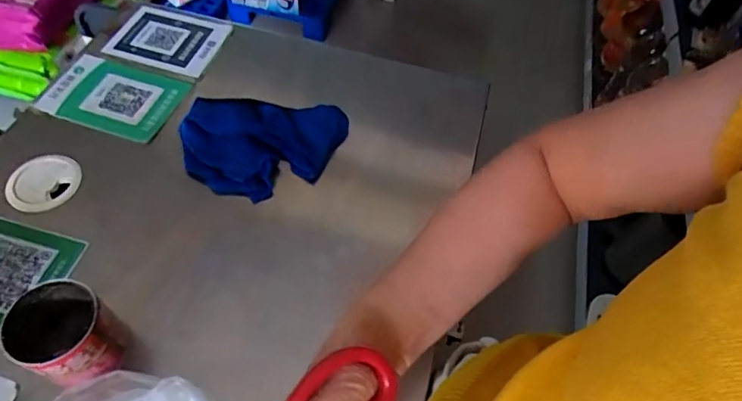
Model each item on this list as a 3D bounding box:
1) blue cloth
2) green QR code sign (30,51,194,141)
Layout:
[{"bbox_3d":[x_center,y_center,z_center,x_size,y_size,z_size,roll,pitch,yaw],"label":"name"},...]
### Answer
[{"bbox_3d":[-0.116,-0.062,0.522,0.162,0.031,0.122,7,56,1],"label":"blue cloth"},{"bbox_3d":[-0.298,-0.123,0.570,0.148,0.005,0.103,17,56,7],"label":"green QR code sign"}]

